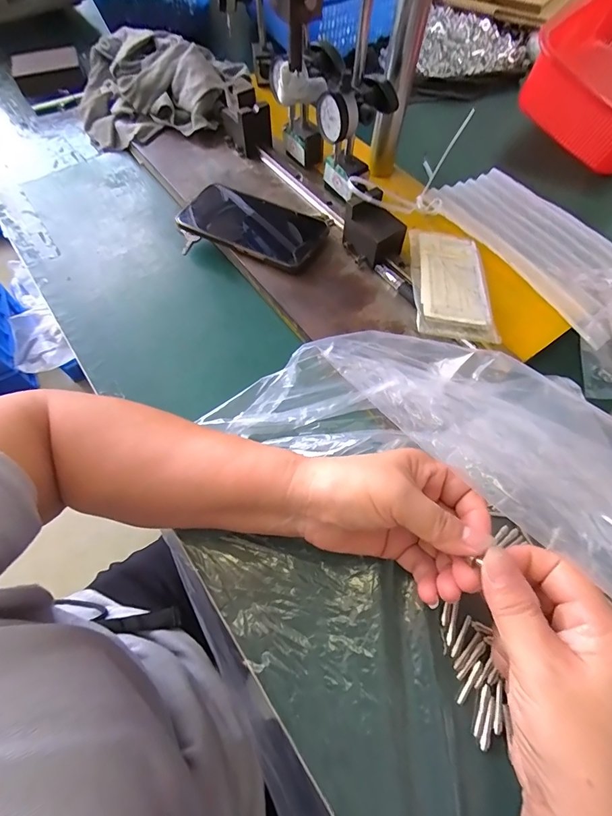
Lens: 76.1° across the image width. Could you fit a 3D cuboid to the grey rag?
[{"bbox_3d":[-0.205,-0.439,0.535,0.255,0.075,0.175,-2,64,-1],"label":"grey rag"}]

